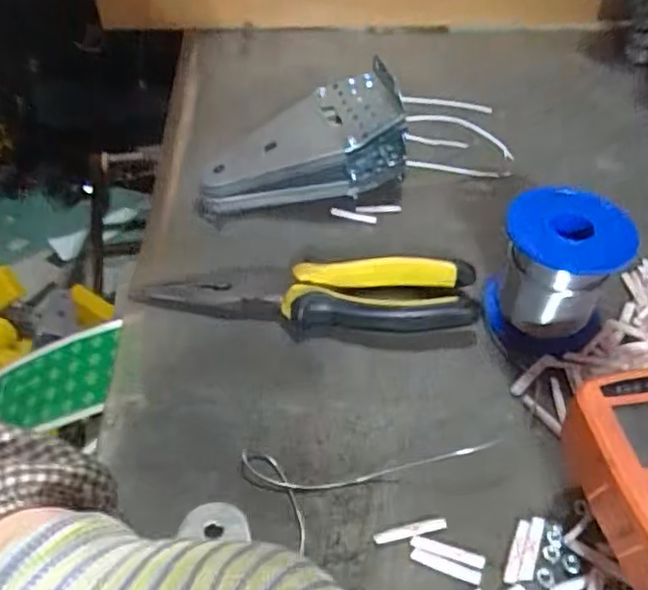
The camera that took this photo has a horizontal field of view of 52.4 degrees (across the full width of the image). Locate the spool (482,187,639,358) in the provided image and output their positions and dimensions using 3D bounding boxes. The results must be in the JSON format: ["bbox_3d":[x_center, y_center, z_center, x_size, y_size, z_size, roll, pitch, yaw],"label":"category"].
[{"bbox_3d":[0.120,-0.012,0.342,0.058,0.066,0.054,-1,46,1],"label":"spool"}]

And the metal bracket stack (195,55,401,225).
[{"bbox_3d":[-0.015,-0.096,0.431,0.131,0.069,0.061,-5,46,-3],"label":"metal bracket stack"}]

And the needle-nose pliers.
[{"bbox_3d":[-0.010,0.001,0.362,0.180,0.024,0.040,0,46,1],"label":"needle-nose pliers"}]

